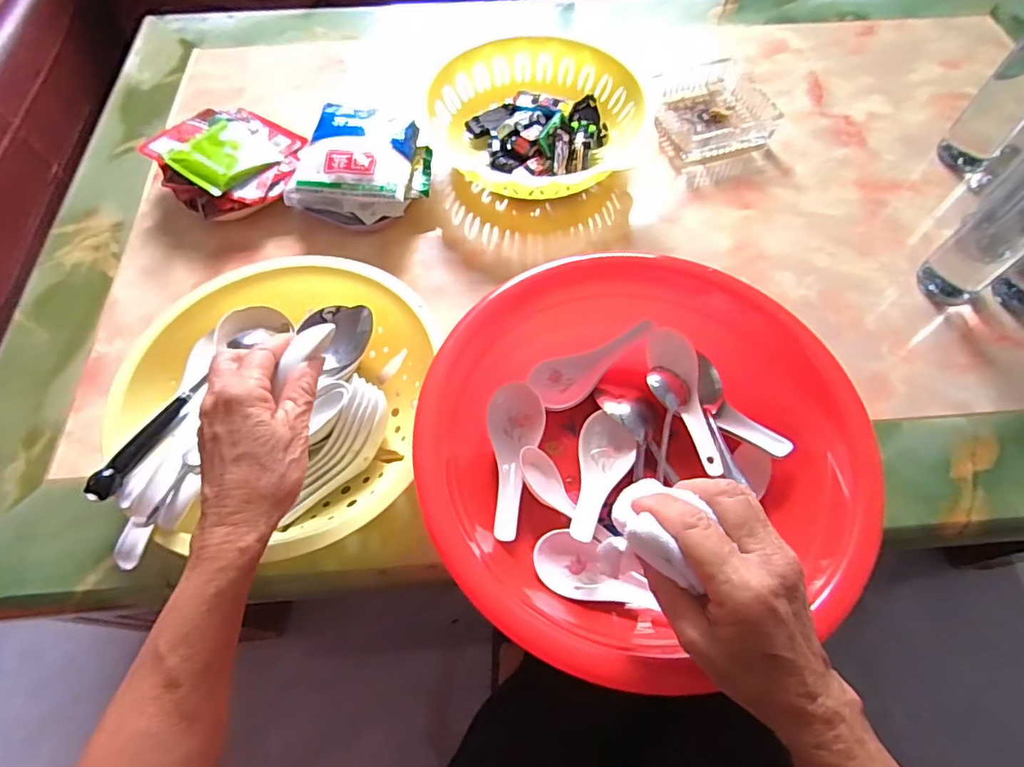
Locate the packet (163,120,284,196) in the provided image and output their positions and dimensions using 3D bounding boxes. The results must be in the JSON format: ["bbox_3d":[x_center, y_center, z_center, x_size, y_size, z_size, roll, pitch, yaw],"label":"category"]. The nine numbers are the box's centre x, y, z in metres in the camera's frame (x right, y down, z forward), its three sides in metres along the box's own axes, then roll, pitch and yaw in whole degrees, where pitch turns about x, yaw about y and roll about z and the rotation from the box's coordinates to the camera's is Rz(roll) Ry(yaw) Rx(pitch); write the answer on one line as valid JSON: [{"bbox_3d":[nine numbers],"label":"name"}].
[{"bbox_3d":[-0.295,-0.241,0.568,0.077,0.024,0.102,32,67,16],"label":"packet"}]

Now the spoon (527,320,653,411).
[{"bbox_3d":[0.070,-0.019,0.474,0.110,0.027,0.048,-32,66,1],"label":"spoon"}]

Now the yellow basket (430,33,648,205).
[{"bbox_3d":[0.029,-0.291,0.607,0.217,0.056,0.231,-26,65,-13],"label":"yellow basket"}]

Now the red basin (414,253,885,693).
[{"bbox_3d":[0.086,0.048,0.408,0.293,0.098,0.274,0,62,0],"label":"red basin"}]

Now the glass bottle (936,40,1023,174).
[{"bbox_3d":[0.504,-0.293,0.545,0.053,0.169,0.042,41,70,19],"label":"glass bottle"}]

